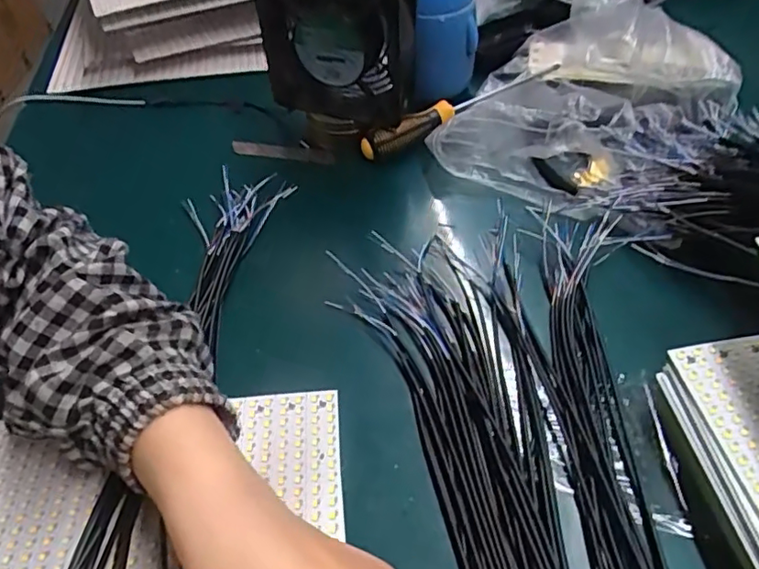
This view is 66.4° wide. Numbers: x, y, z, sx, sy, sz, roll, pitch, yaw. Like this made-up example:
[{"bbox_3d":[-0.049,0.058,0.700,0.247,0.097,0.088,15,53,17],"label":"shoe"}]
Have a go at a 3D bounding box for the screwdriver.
[{"bbox_3d":[0.075,-0.154,0.522,0.192,0.032,0.027,-26,55,-15],"label":"screwdriver"}]

